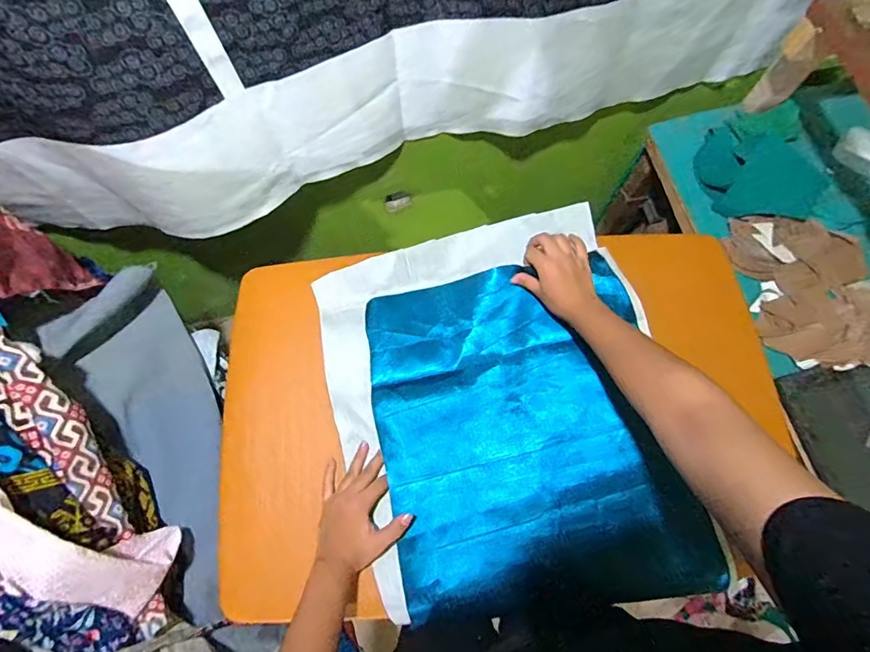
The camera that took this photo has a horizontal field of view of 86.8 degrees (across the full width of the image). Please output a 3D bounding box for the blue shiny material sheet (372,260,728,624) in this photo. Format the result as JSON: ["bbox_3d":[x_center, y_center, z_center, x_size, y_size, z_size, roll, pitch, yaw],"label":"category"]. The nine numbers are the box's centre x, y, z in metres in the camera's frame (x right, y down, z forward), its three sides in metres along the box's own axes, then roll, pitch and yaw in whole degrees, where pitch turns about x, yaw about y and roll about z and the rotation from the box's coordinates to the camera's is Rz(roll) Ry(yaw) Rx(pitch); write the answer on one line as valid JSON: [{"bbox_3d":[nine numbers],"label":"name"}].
[{"bbox_3d":[0.109,0.128,0.603,0.353,0.031,0.434,-13,72,-2],"label":"blue shiny material sheet"}]

